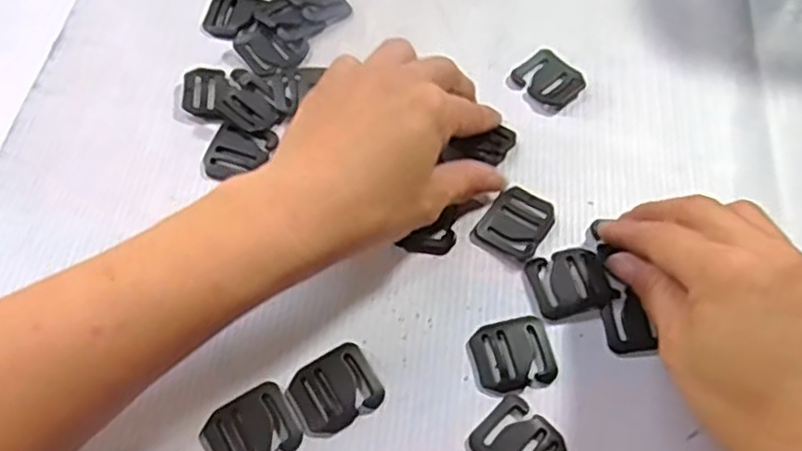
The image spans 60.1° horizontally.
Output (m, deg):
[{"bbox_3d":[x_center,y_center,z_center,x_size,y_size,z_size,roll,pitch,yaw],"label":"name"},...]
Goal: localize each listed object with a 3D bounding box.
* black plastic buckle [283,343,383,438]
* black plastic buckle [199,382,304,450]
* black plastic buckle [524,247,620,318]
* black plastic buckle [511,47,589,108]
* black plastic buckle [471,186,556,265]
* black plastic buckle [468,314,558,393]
[{"bbox_3d":[-0.027,0.070,0.294,0.037,0.004,0.031,-31,67,-17],"label":"black plastic buckle"},{"bbox_3d":[-0.062,0.085,0.284,0.037,0.004,0.031,-30,67,-17],"label":"black plastic buckle"},{"bbox_3d":[0.079,0.025,0.323,0.039,0.005,0.029,-11,63,-8],"label":"black plastic buckle"},{"bbox_3d":[0.081,-0.081,0.381,0.034,0.005,0.028,39,67,17],"label":"black plastic buckle"},{"bbox_3d":[0.056,-0.001,0.336,0.030,0.005,0.035,31,65,14],"label":"black plastic buckle"},{"bbox_3d":[0.050,0.056,0.306,0.035,0.004,0.031,-11,63,-8],"label":"black plastic buckle"}]

